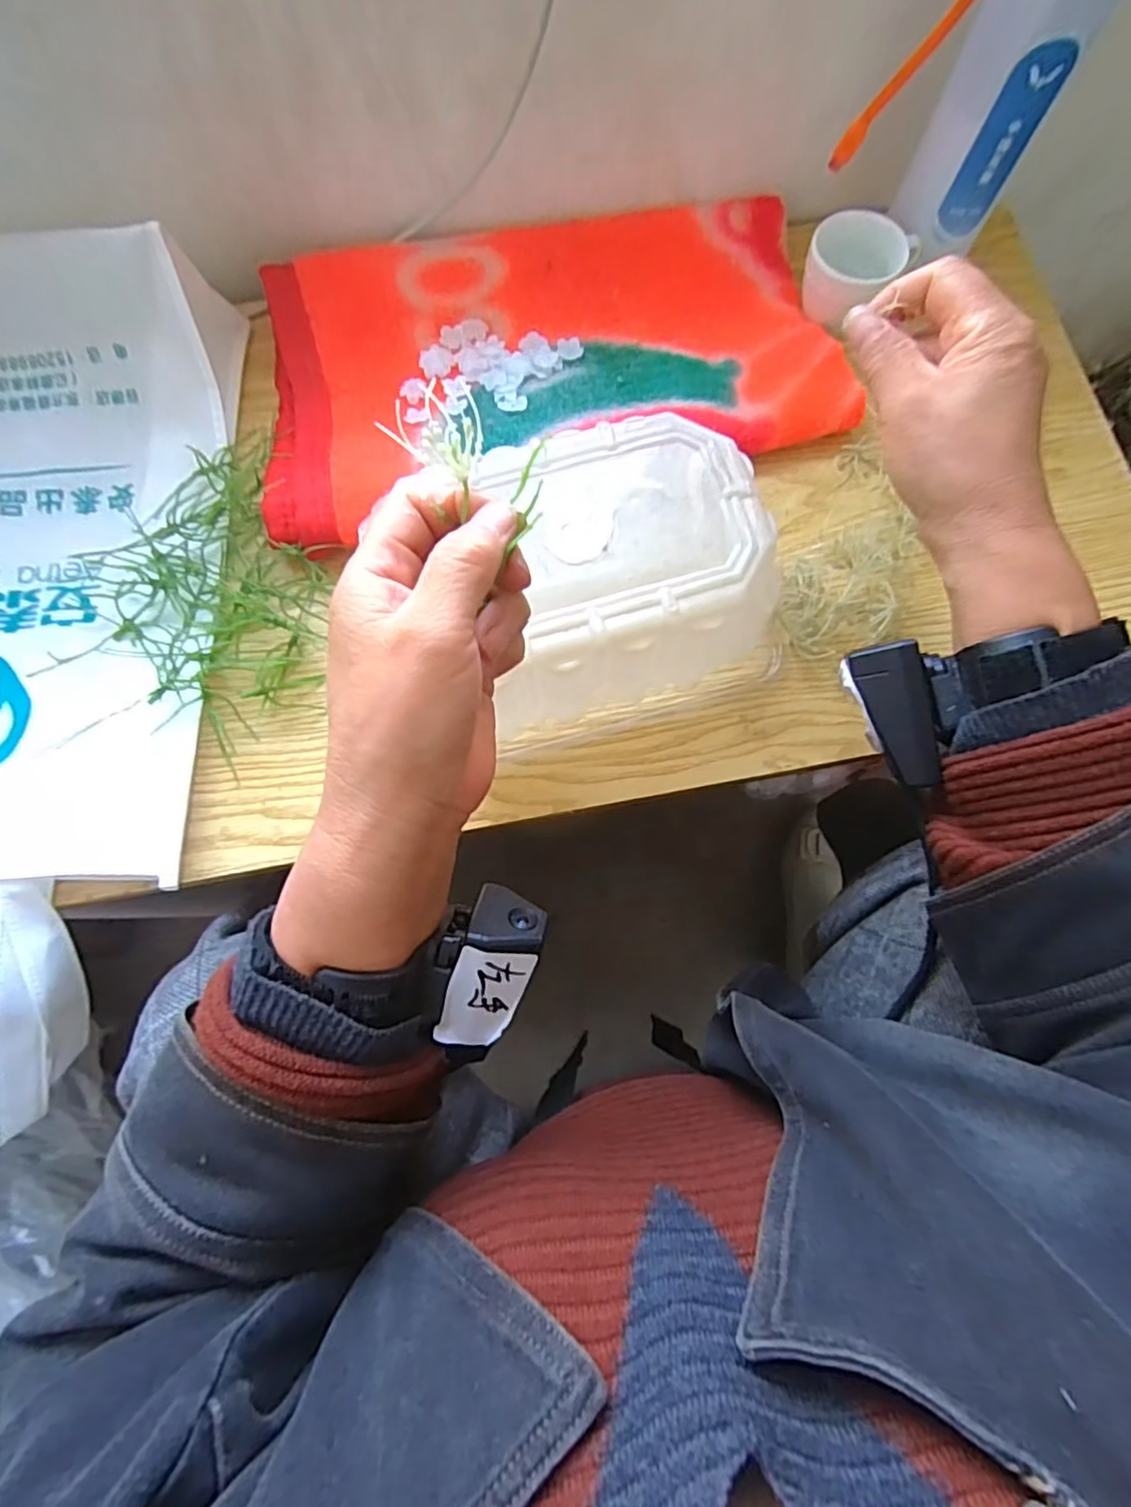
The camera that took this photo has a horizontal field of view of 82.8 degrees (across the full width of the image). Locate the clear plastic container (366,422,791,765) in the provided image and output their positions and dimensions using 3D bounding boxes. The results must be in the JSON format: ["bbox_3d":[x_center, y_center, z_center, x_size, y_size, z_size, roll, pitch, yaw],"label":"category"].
[{"bbox_3d":[0.034,-0.090,0.350,0.187,0.088,0.137,-16,77,-4],"label":"clear plastic container"}]

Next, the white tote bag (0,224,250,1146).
[{"bbox_3d":[-0.357,-0.044,0.385,0.295,0.136,0.501,-2,76,-1],"label":"white tote bag"}]

